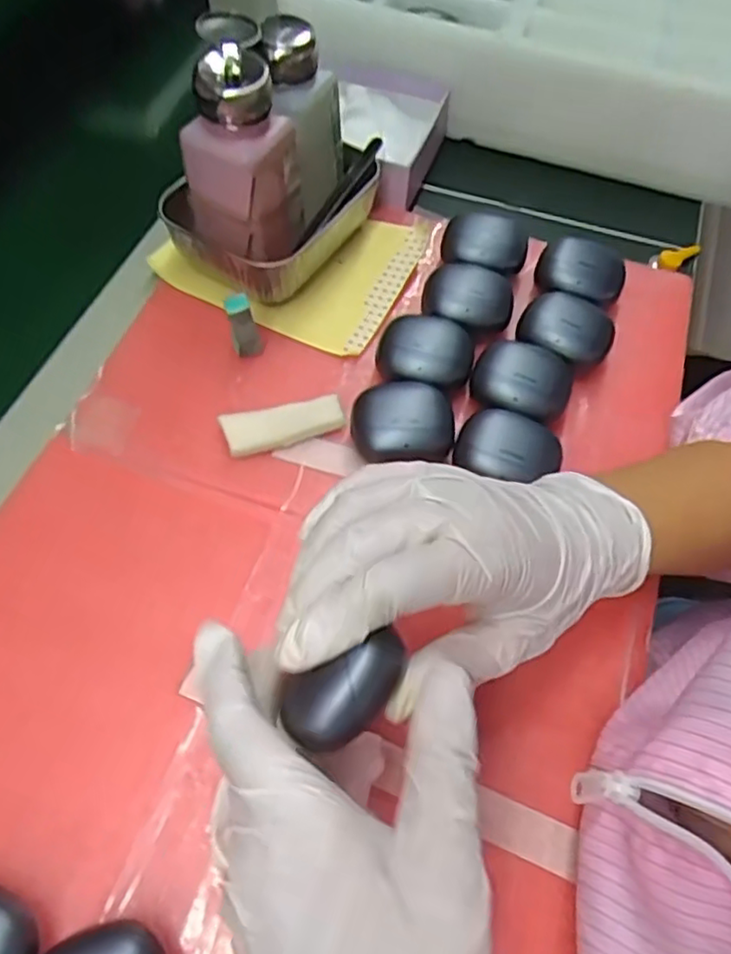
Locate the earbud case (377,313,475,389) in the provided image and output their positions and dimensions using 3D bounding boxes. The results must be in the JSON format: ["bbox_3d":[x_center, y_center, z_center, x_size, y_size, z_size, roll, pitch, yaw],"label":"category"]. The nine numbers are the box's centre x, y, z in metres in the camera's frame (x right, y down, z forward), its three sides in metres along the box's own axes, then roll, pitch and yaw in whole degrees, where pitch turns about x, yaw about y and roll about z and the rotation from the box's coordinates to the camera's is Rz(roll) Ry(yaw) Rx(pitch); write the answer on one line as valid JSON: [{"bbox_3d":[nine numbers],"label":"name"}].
[{"bbox_3d":[0.036,-0.074,0.390,0.056,0.028,0.046,8,60,1],"label":"earbud case"}]

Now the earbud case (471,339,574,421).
[{"bbox_3d":[0.091,-0.053,0.383,0.056,0.033,0.048,18,61,7],"label":"earbud case"}]

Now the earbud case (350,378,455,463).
[{"bbox_3d":[0.020,-0.028,0.364,0.055,0.029,0.045,2,60,-2],"label":"earbud case"}]

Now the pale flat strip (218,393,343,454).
[{"bbox_3d":[-0.047,-0.030,0.374,0.068,0.011,0.024,-14,62,-11],"label":"pale flat strip"}]

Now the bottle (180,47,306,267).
[{"bbox_3d":[-0.070,-0.172,0.380,0.051,0.130,0.053,32,64,16],"label":"bottle"}]

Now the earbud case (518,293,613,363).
[{"bbox_3d":[0.125,-0.090,0.409,0.055,0.032,0.046,14,60,5],"label":"earbud case"}]

